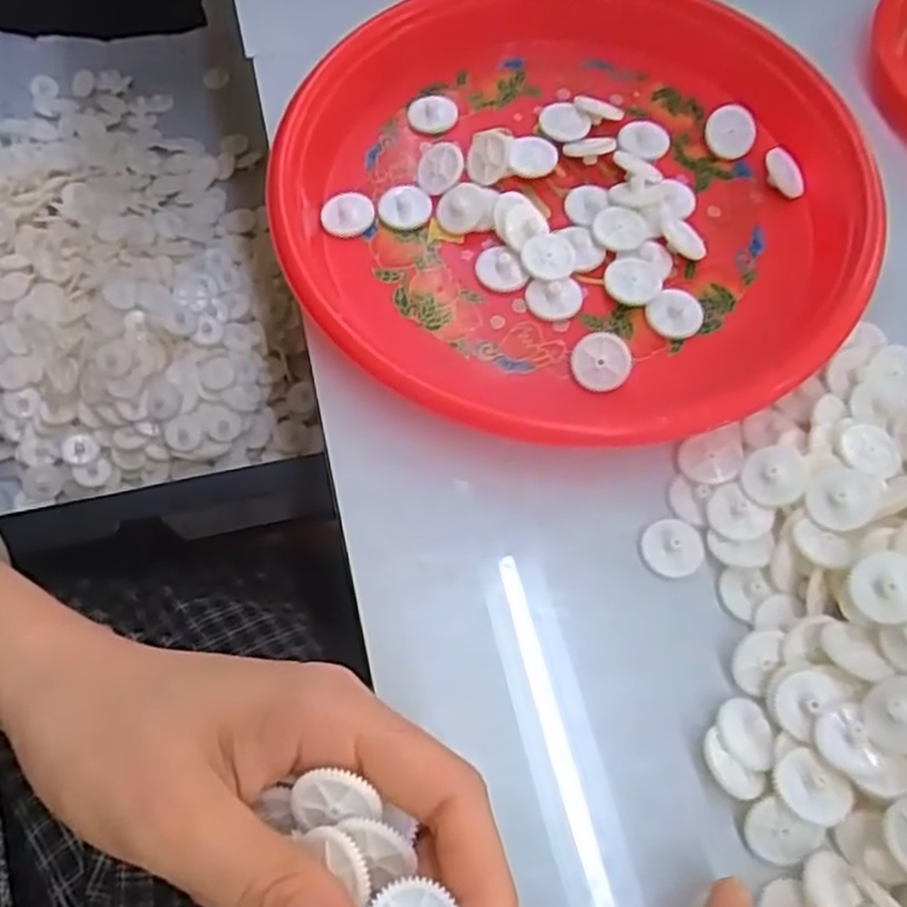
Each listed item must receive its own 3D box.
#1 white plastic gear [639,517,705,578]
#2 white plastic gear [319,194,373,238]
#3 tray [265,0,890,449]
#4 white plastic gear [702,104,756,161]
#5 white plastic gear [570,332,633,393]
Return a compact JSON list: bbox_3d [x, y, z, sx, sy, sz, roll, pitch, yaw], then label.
[{"bbox_3d":[0.075,0.032,0.272,0.021,0.004,0.019,-9,66,-5],"label":"white plastic gear"},{"bbox_3d":[-0.045,-0.100,0.333,0.021,0.004,0.020,-2,66,-2],"label":"white plastic gear"},{"bbox_3d":[0.051,-0.110,0.324,0.227,0.028,0.237,28,68,11],"label":"tray"},{"bbox_3d":[0.122,-0.141,0.349,0.021,0.004,0.022,1,95,9],"label":"white plastic gear"},{"bbox_3d":[0.055,-0.034,0.298,0.022,0.004,0.021,3,104,7],"label":"white plastic gear"}]

